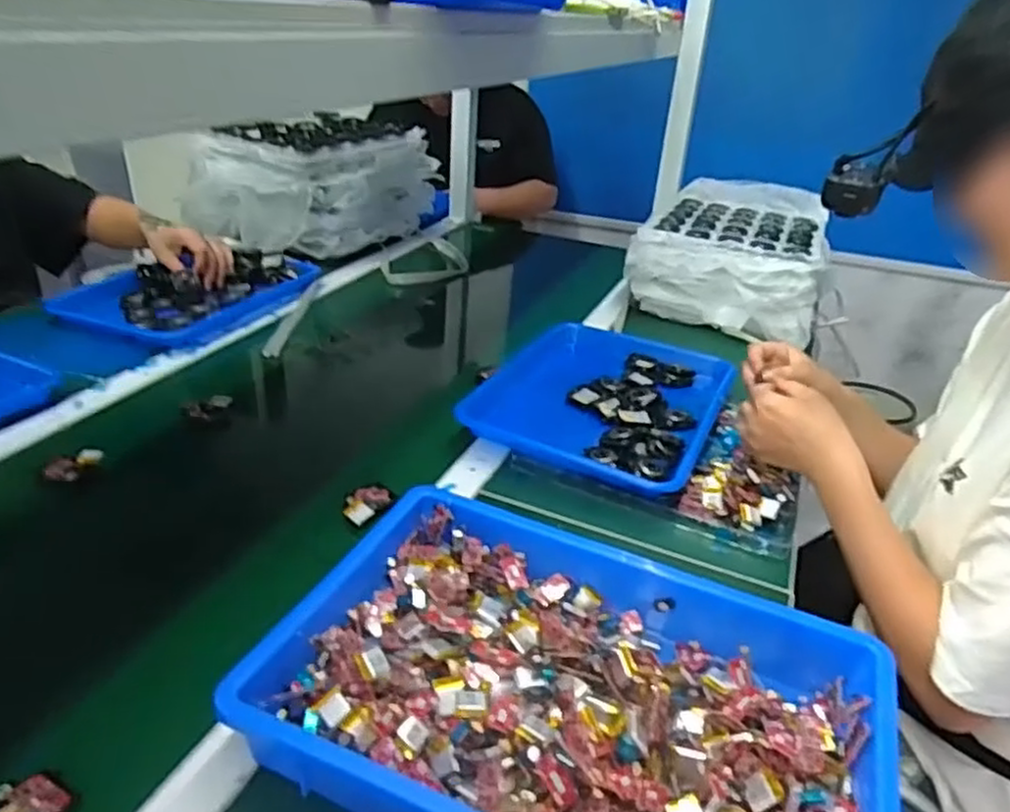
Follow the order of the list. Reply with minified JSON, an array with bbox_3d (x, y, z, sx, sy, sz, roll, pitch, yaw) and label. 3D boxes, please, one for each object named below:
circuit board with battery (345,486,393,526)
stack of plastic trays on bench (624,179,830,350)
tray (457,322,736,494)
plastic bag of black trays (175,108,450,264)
[{"bbox_3d":[-0.131,0.091,0.680,0.038,0.008,0.060,15,29,23],"label":"circuit board with battery"},{"bbox_3d":[0.384,-0.259,1.209,0.284,0.150,0.349,14,29,21],"label":"stack of plastic trays on bench"},{"bbox_3d":[0.122,-0.012,0.882,0.268,0.044,0.345,14,29,21],"label":"tray"},{"bbox_3d":[-0.373,-0.432,1.376,0.346,0.194,0.359,17,30,25],"label":"plastic bag of black trays"}]

